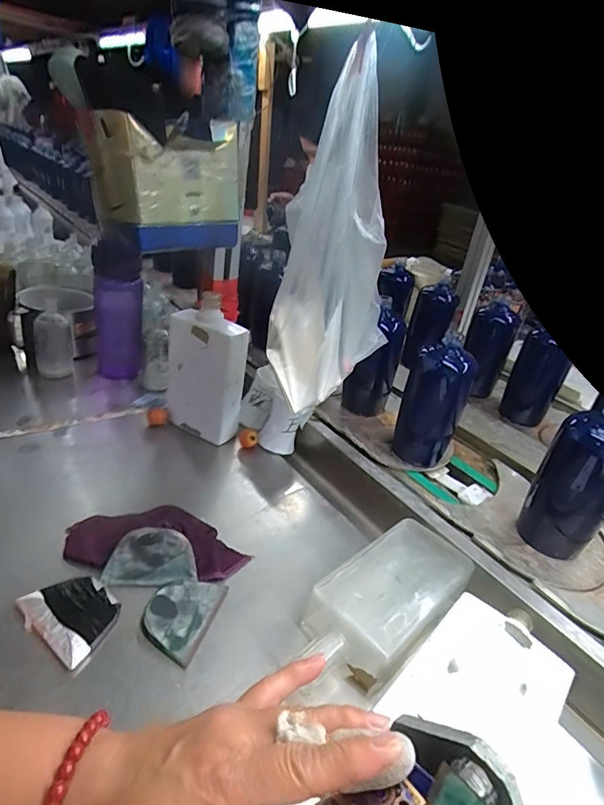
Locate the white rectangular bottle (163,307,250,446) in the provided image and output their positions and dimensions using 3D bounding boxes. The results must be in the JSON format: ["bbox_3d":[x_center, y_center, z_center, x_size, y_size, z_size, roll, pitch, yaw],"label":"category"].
[{"bbox_3d":[-0.140,-0.041,0.651,0.115,0.172,0.052,23,32,22],"label":"white rectangular bottle"}]

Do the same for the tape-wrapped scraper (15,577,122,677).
[{"bbox_3d":[-0.196,0.183,0.393,0.081,0.014,0.061,24,33,24],"label":"tape-wrapped scraper"}]

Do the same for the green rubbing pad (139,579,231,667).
[{"bbox_3d":[-0.109,0.187,0.411,0.055,0.008,0.079,16,30,11],"label":"green rubbing pad"}]

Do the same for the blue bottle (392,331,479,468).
[{"bbox_3d":[0.183,-0.005,0.636,0.068,0.163,0.069,-16,38,-37],"label":"blue bottle"}]

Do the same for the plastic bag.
[{"bbox_3d":[0.038,-0.153,0.478,0.081,0.302,0.162,20,31,18],"label":"plastic bag"}]

